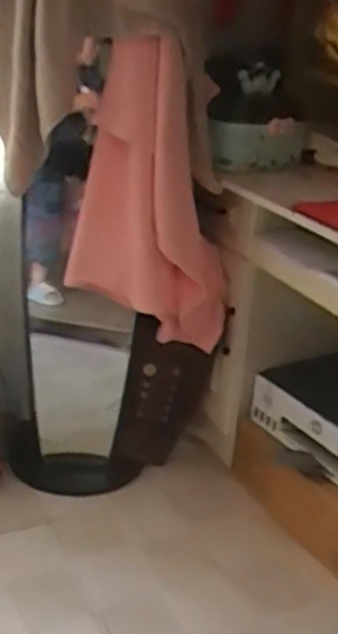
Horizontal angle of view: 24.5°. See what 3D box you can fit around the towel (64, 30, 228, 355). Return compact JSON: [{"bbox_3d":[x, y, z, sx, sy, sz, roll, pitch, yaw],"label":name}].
[{"bbox_3d":[-0.035,-0.246,1.742,0.354,0.659,0.222,10,25,7],"label":"towel"}]

